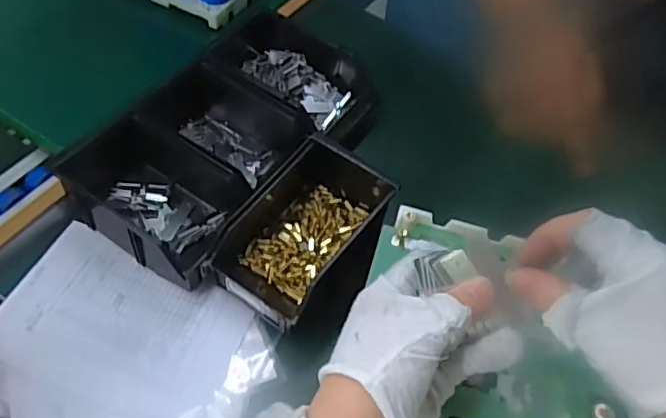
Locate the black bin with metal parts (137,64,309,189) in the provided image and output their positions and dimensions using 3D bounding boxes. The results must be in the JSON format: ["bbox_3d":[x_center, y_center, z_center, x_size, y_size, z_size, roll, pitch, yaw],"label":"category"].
[{"bbox_3d":[-0.109,-0.082,0.612,0.150,0.068,0.126,28,55,15],"label":"black bin with metal parts"}]

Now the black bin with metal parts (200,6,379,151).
[{"bbox_3d":[-0.044,-0.149,0.673,0.191,0.070,0.135,32,57,17],"label":"black bin with metal parts"}]

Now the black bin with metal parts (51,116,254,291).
[{"bbox_3d":[-0.170,-0.010,0.558,0.161,0.060,0.103,27,55,14],"label":"black bin with metal parts"}]

